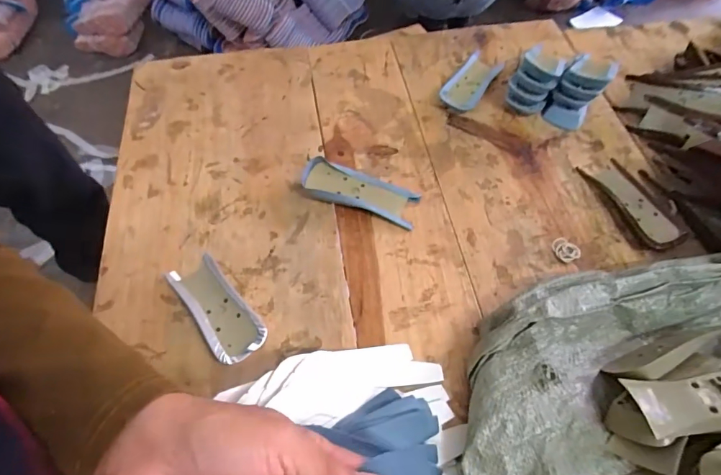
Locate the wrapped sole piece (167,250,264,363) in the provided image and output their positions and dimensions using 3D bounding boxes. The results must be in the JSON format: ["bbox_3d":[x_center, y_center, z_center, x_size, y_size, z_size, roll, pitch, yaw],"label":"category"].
[{"bbox_3d":[-0.131,0.063,0.375,0.044,0.014,0.114,-35,66,-19],"label":"wrapped sole piece"}]

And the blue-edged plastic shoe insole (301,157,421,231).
[{"bbox_3d":[-0.002,-0.050,0.442,0.125,0.021,0.048,17,61,9],"label":"blue-edged plastic shoe insole"}]

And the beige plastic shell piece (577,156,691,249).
[{"bbox_3d":[0.293,-0.039,0.436,0.053,0.015,0.118,-16,61,-9],"label":"beige plastic shell piece"}]

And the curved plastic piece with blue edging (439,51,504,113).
[{"bbox_3d":[0.146,-0.207,0.540,0.047,0.017,0.118,28,64,15],"label":"curved plastic piece with blue edging"}]

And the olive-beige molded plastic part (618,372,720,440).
[{"bbox_3d":[0.248,0.118,0.295,0.096,0.014,0.040,-5,60,-3],"label":"olive-beige molded plastic part"}]

